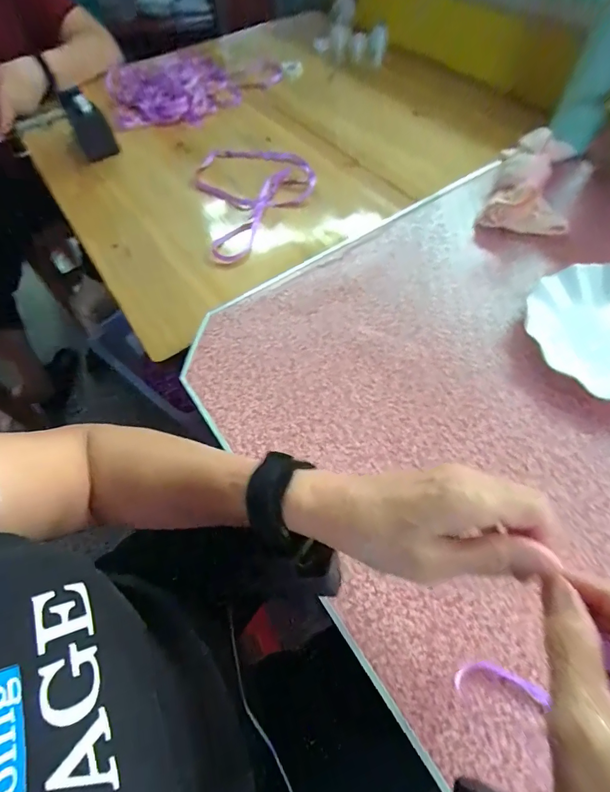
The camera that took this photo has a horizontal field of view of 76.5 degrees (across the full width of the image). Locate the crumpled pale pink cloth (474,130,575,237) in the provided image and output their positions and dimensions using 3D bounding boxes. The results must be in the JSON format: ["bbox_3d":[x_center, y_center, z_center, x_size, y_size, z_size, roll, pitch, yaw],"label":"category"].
[{"bbox_3d":[0.312,-0.295,0.534,0.109,0.055,0.167,16,62,12],"label":"crumpled pale pink cloth"}]

